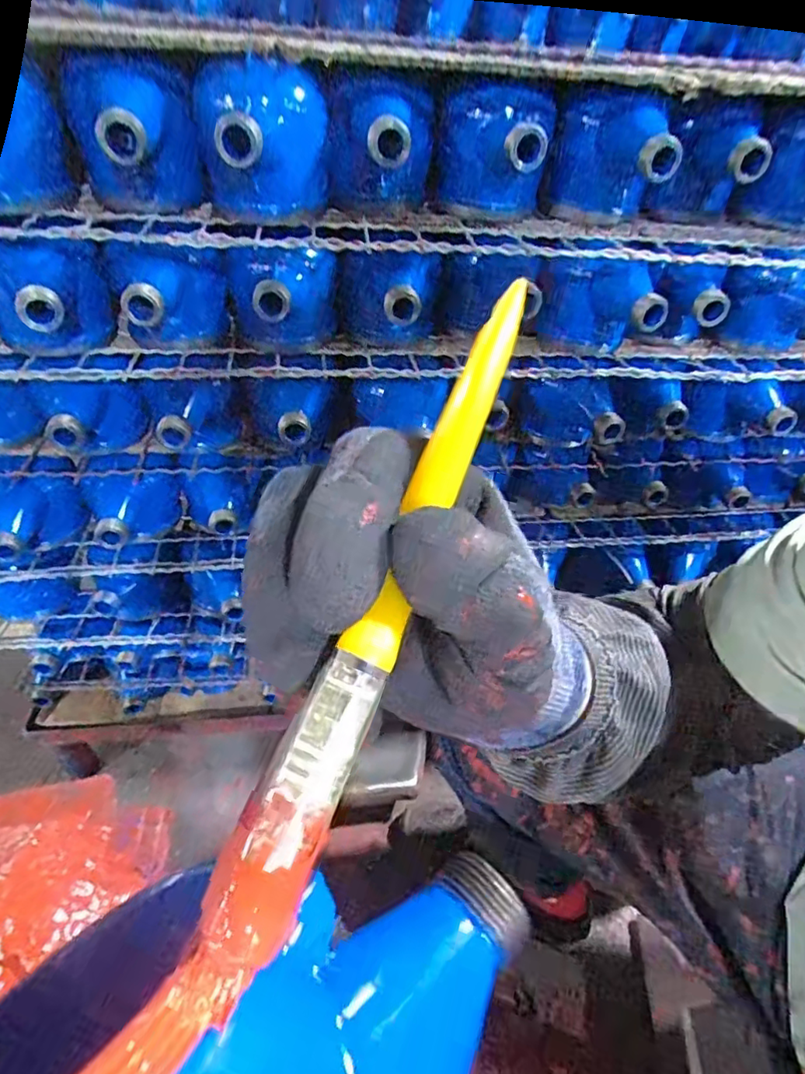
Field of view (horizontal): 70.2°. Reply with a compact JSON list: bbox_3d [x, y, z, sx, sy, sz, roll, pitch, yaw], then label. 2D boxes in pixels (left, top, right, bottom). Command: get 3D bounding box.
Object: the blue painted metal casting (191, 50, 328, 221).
[{"bbox_3d":[-0.083,-0.233,0.339,0.078,0.082,0.068,-3,42,-9],"label":"blue painted metal casting"}]

